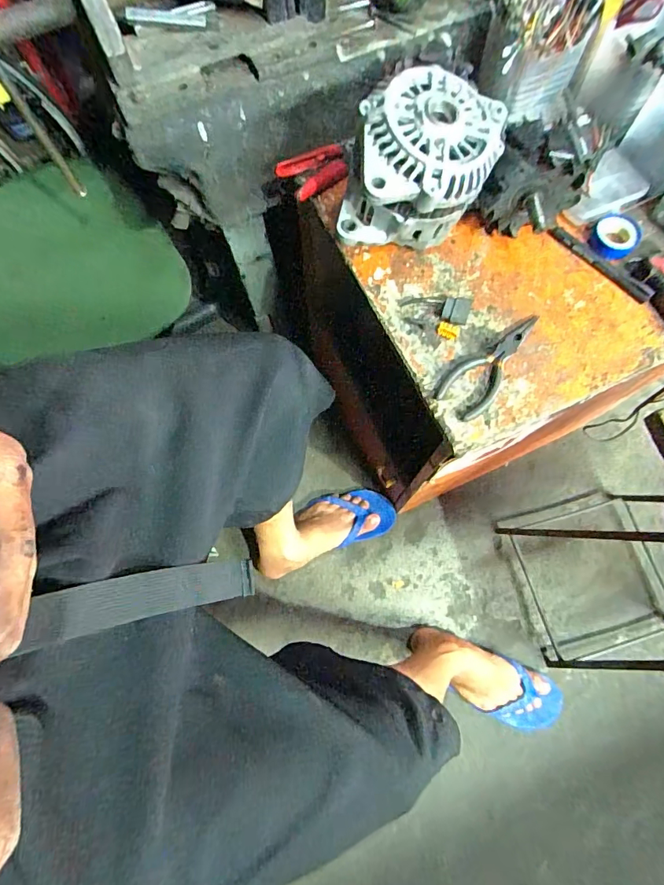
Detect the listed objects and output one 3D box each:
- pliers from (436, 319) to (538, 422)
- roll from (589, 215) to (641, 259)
[{"bbox_3d":[0.171,-0.085,0.483,0.049,0.012,0.143,42,78,12],"label":"pliers"},{"bbox_3d":[0.330,-0.237,0.525,0.050,0.014,0.054,0,73,1],"label":"roll"}]

